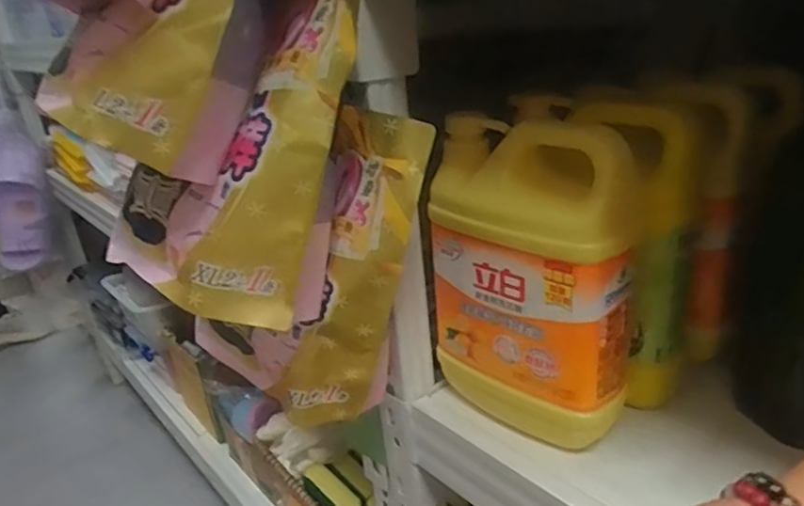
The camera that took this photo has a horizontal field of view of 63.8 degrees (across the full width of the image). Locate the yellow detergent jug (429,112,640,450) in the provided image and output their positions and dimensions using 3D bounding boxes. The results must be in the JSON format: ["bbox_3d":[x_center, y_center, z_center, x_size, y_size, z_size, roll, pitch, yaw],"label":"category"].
[{"bbox_3d":[0.089,0.018,0.453,0.068,0.212,0.139,-23,27,-33],"label":"yellow detergent jug"}]

